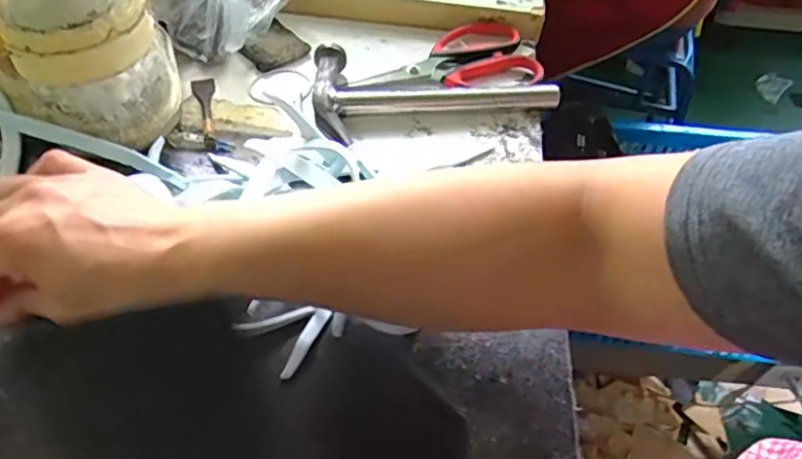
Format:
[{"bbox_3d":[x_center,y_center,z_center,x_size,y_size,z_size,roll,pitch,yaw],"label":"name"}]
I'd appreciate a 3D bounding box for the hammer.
[{"bbox_3d":[0.030,-0.131,0.546,0.213,0.021,0.107,-7,52,-11],"label":"hammer"}]

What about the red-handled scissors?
[{"bbox_3d":[0.041,-0.162,0.576,0.168,0.014,0.083,-8,52,-12],"label":"red-handled scissors"}]

